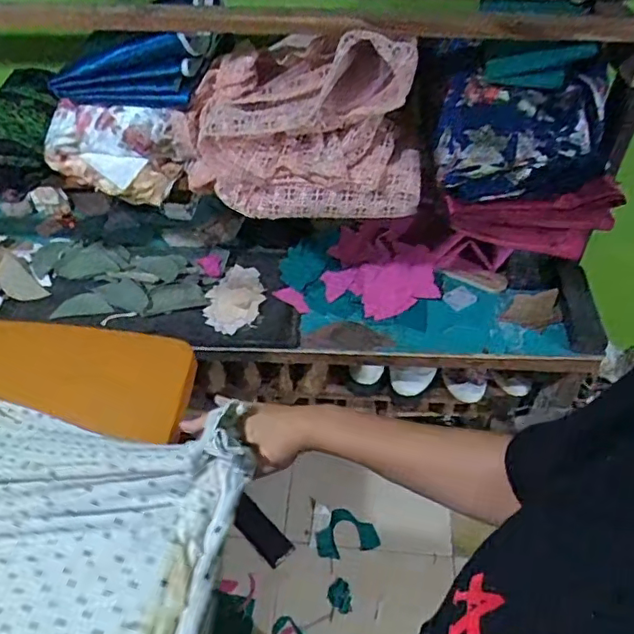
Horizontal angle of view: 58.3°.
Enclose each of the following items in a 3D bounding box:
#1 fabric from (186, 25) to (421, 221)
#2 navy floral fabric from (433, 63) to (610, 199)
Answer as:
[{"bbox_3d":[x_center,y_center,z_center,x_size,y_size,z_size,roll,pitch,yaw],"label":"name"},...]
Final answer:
[{"bbox_3d":[-0.013,-0.273,0.785,0.323,0.212,0.158,6,47,6],"label":"fabric"},{"bbox_3d":[0.282,-0.251,0.756,0.232,0.119,0.154,5,47,5],"label":"navy floral fabric"}]

